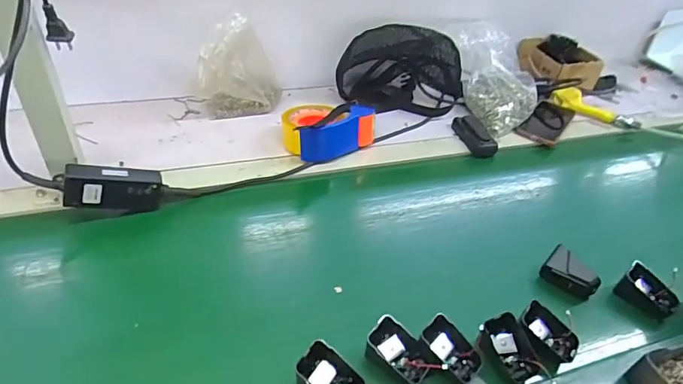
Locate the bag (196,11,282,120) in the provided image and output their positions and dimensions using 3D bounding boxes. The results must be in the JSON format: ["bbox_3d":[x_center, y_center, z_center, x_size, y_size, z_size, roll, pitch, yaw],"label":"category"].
[{"bbox_3d":[-0.181,-0.214,0.805,0.136,0.166,0.083,0,38,-8],"label":"bag"}]

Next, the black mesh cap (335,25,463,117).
[{"bbox_3d":[0.127,-0.248,0.892,0.210,0.155,0.155,21,40,18],"label":"black mesh cap"}]

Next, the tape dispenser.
[{"bbox_3d":[-0.030,-0.113,0.775,0.144,0.064,0.112,-18,44,-28],"label":"tape dispenser"}]

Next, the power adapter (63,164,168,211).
[{"bbox_3d":[-0.299,-0.004,0.602,0.121,0.056,0.030,5,33,-35],"label":"power adapter"}]

